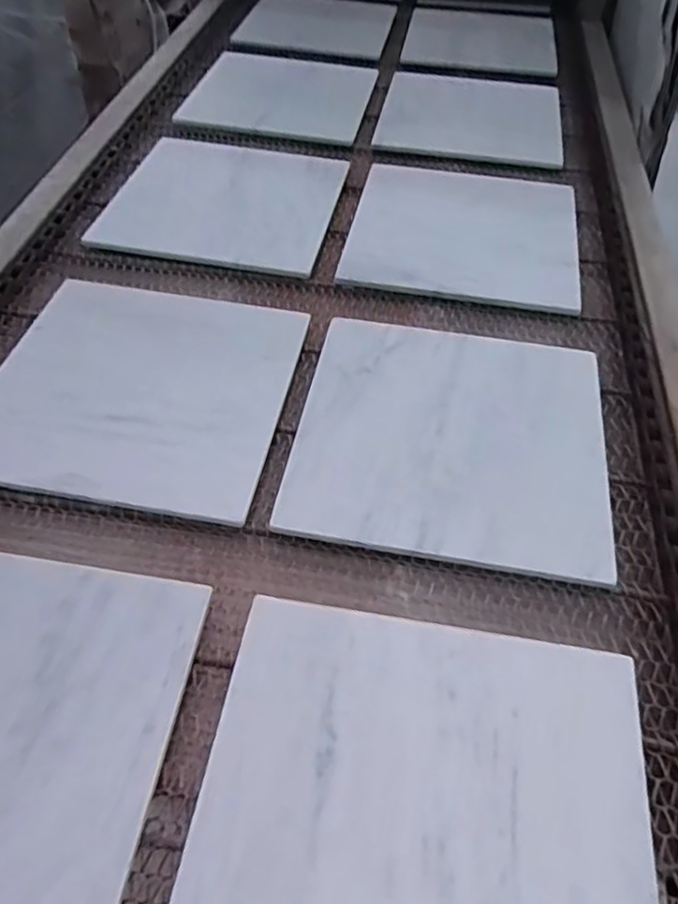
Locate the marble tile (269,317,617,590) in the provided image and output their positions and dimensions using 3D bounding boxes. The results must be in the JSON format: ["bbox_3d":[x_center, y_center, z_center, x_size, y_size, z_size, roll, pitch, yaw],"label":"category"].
[{"bbox_3d":[0.112,-0.024,0.673,0.291,0.011,0.286,9,50,6],"label":"marble tile"}]

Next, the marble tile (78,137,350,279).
[{"bbox_3d":[-0.161,-0.360,0.963,0.307,0.007,0.294,9,50,6],"label":"marble tile"}]

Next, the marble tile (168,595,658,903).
[{"bbox_3d":[0.054,0.252,0.448,0.297,0.011,0.293,8,50,6],"label":"marble tile"}]

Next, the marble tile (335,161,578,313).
[{"bbox_3d":[0.168,-0.302,0.911,0.294,0.014,0.273,9,50,6],"label":"marble tile"}]

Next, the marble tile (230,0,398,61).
[{"bbox_3d":[-0.039,-0.895,1.422,0.291,0.022,0.311,8,50,6],"label":"marble tile"}]

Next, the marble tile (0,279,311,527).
[{"bbox_3d":[-0.205,-0.070,0.695,0.295,0.017,0.274,8,50,6],"label":"marble tile"}]

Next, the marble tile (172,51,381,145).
[{"bbox_3d":[-0.101,-0.609,1.166,0.293,0.016,0.241,12,59,4],"label":"marble tile"}]

